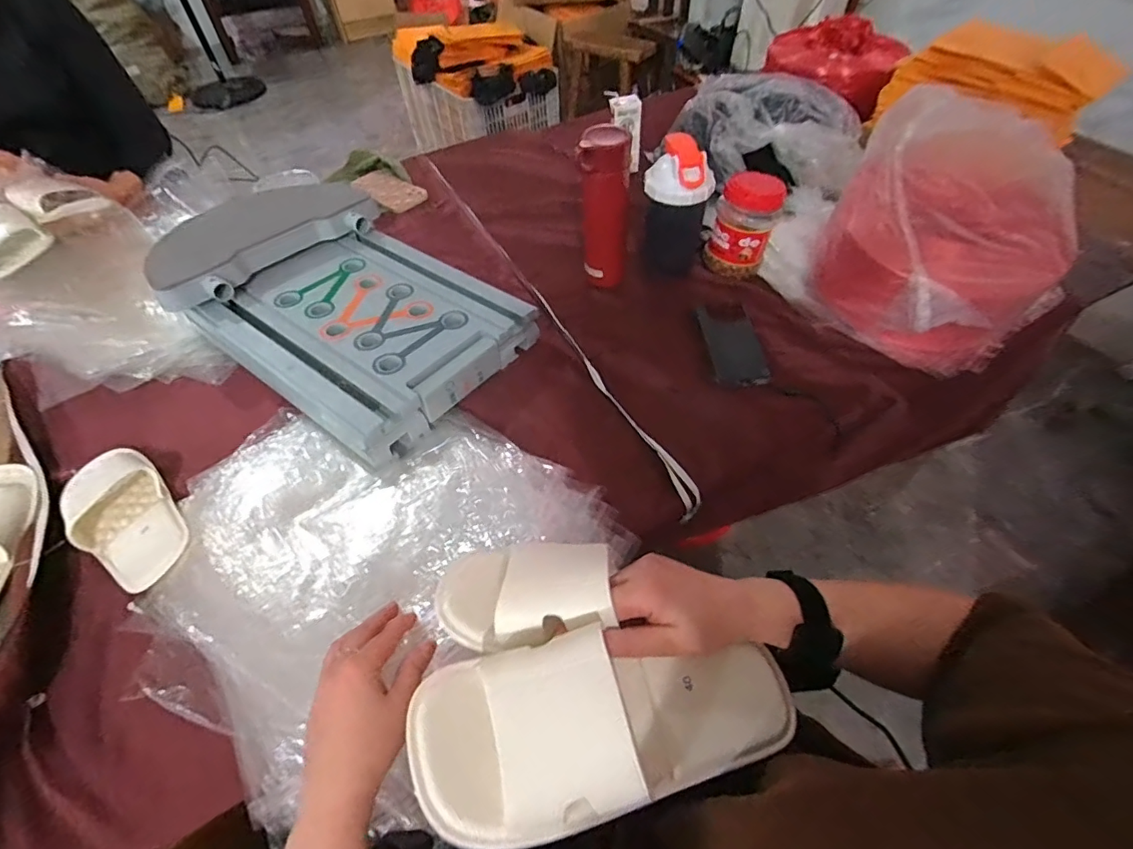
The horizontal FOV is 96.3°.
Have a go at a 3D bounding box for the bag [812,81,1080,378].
[{"bbox_3d":[0.549,-0.268,0.716,0.321,0.265,0.261,-28,57,-19],"label":"bag"}]

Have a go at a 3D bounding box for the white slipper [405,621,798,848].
[{"bbox_3d":[0.039,0.202,0.349,0.270,0.060,0.106,3,50,-17],"label":"white slipper"}]

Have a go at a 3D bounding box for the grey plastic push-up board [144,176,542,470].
[{"bbox_3d":[-0.337,-0.197,0.743,0.528,0.092,0.332,29,58,22],"label":"grey plastic push-up board"}]

